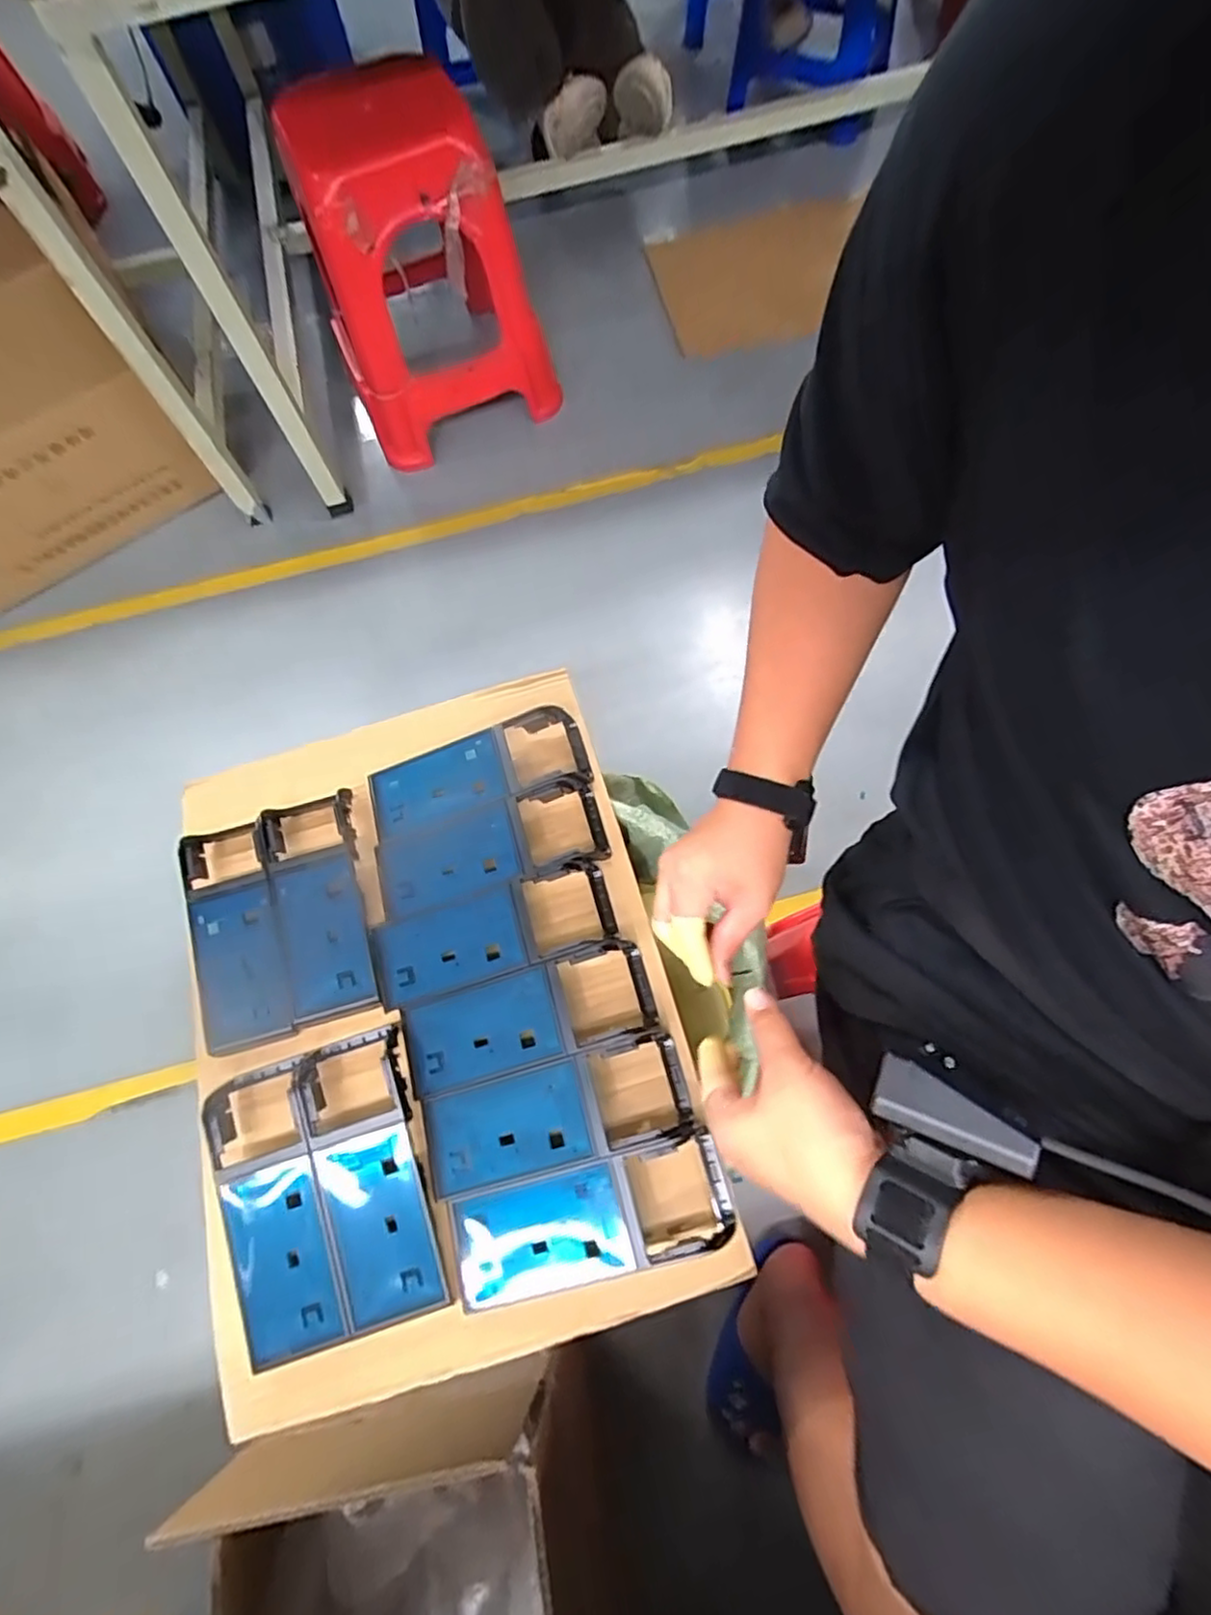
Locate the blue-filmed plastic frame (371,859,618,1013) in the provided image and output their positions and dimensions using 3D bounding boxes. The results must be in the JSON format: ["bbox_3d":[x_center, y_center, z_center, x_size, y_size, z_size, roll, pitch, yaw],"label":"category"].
[{"bbox_3d":[-0.098,0.107,0.584,0.209,0.026,0.076,-16,69,-2],"label":"blue-filmed plastic frame"}]

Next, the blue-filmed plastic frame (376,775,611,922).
[{"bbox_3d":[-0.105,0.033,0.610,0.207,0.031,0.080,-16,69,-1],"label":"blue-filmed plastic frame"}]

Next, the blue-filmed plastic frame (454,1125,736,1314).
[{"bbox_3d":[-0.010,0.307,0.501,0.206,0.041,0.079,-16,69,-1],"label":"blue-filmed plastic frame"}]

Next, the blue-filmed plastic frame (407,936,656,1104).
[{"bbox_3d":[-0.064,0.171,0.557,0.205,0.034,0.074,-17,69,-2],"label":"blue-filmed plastic frame"}]

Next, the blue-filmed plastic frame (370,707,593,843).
[{"bbox_3d":[-0.122,-0.037,0.640,0.207,0.035,0.079,-17,69,-2],"label":"blue-filmed plastic frame"}]

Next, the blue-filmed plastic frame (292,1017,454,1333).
[{"bbox_3d":[-0.185,0.281,0.523,0.077,0.023,0.204,-18,69,-2],"label":"blue-filmed plastic frame"}]

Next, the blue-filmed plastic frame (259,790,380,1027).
[{"bbox_3d":[-0.261,0.084,0.614,0.081,0.033,0.205,-15,69,-1],"label":"blue-filmed plastic frame"}]

